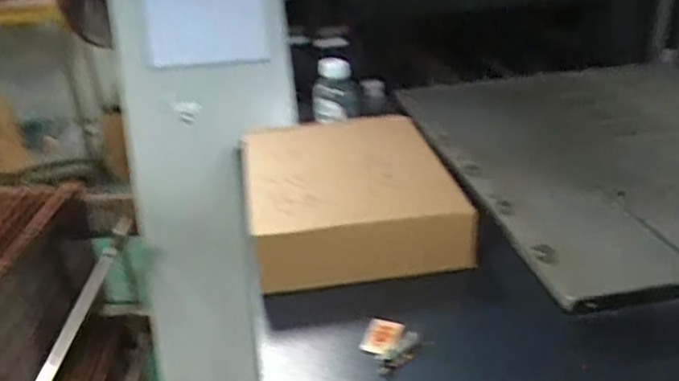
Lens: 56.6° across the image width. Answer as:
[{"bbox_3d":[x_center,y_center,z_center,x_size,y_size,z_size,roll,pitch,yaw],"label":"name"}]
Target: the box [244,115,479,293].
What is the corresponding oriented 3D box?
[{"bbox_3d":[0.012,0.004,0.855,0.260,0.098,0.310,-6,28,-7],"label":"box"}]

